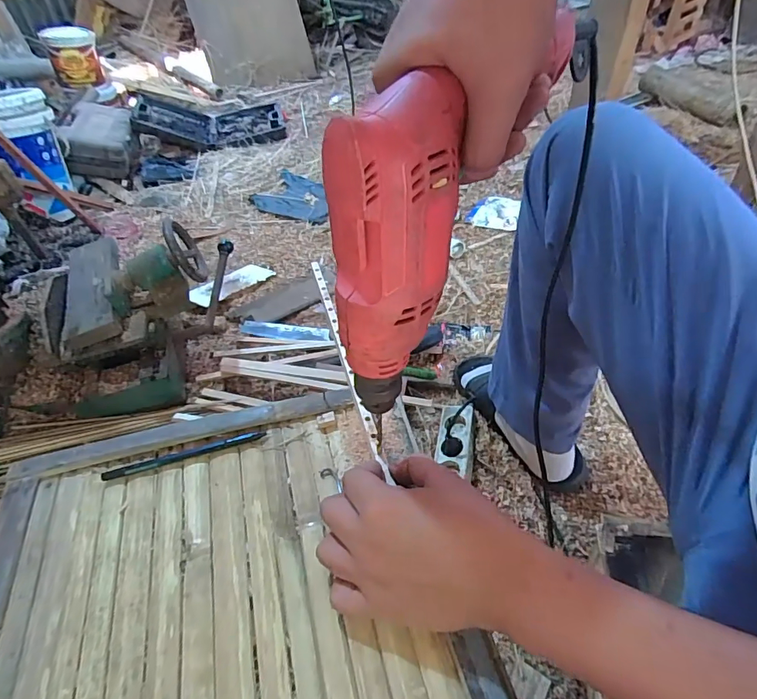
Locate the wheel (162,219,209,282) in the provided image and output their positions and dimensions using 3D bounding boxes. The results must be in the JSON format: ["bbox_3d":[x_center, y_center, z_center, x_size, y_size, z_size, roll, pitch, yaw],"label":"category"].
[{"bbox_3d":[-0.338,-0.164,0.800,0.032,0.091,0.100,-26,61,11],"label":"wheel"}]

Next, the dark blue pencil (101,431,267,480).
[{"bbox_3d":[-0.168,0.092,0.402,0.135,0.012,0.009,-17,48,-8],"label":"dark blue pencil"}]

